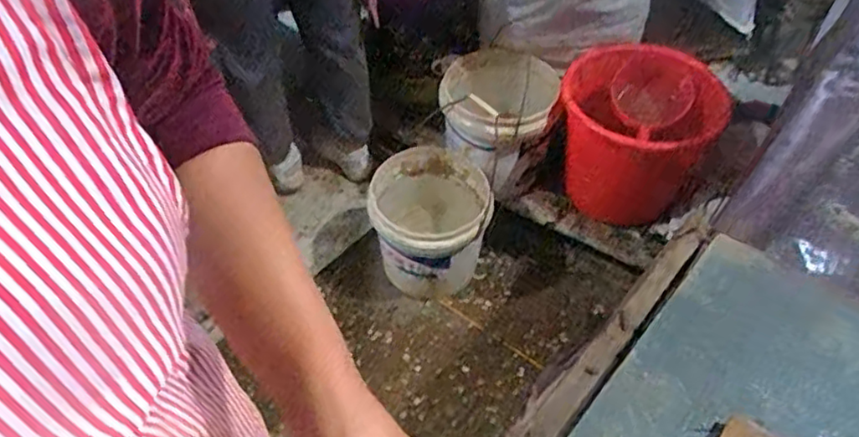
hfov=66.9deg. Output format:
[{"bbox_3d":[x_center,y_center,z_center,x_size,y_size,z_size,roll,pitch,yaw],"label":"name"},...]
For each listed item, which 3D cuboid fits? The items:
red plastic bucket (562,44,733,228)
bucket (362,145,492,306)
[{"bbox_3d":[0.466,-0.163,1.456,0.305,0.334,0.299,0,50,0],"label":"red plastic bucket"},{"bbox_3d":[0.005,0.011,1.505,0.264,0.256,0.293,2,50,2],"label":"bucket"}]

